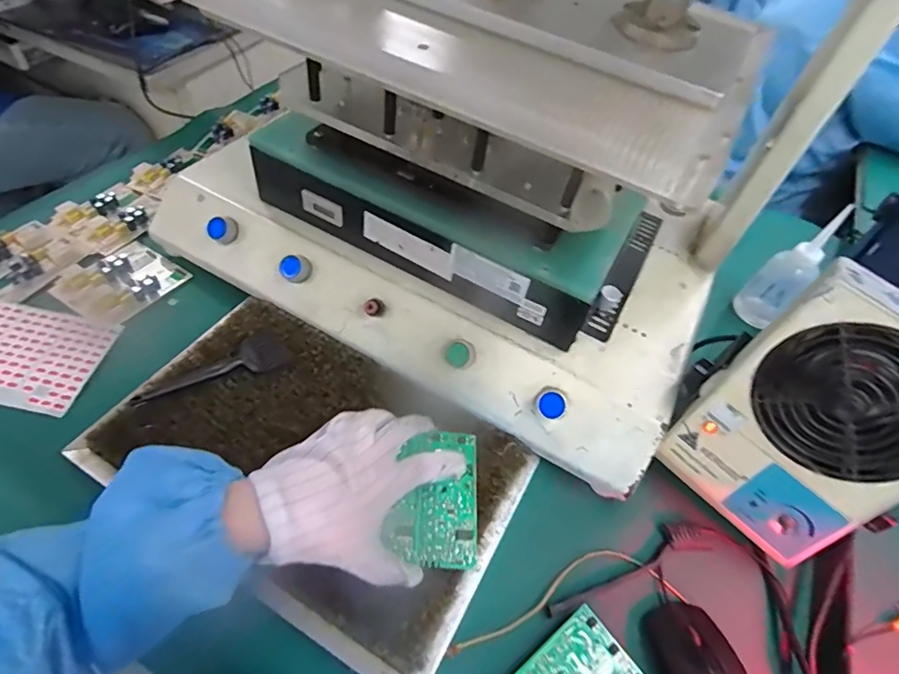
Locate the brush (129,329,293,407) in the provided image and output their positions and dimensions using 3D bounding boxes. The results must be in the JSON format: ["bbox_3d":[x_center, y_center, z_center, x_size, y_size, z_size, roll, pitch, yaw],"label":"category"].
[{"bbox_3d":[-0.232,0.027,0.492,0.139,0.008,0.048,-18,55,-19],"label":"brush"}]

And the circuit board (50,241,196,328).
[{"bbox_3d":[-0.374,-0.065,0.576,0.096,0.018,0.111,29,54,17],"label":"circuit board"}]

